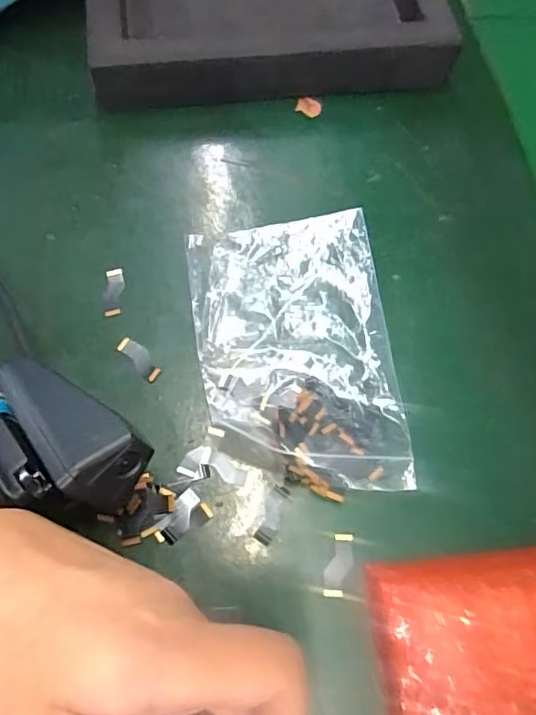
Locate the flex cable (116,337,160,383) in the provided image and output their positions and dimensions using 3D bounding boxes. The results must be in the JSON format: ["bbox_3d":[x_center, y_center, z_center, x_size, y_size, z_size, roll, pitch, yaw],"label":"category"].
[{"bbox_3d":[-0.065,0.000,0.272,0.011,0.004,0.028,-40,74,-15],"label":"flex cable"}]

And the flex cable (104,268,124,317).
[{"bbox_3d":[-0.081,-0.035,0.285,0.009,0.004,0.027,-4,68,-2],"label":"flex cable"}]

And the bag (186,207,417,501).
[{"bbox_3d":[0.014,-0.005,0.271,0.095,0.014,0.146,-7,68,-4],"label":"bag"}]

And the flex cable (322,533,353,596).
[{"bbox_3d":[0.032,0.091,0.238,0.010,0.004,0.027,20,69,7],"label":"flex cable"}]

